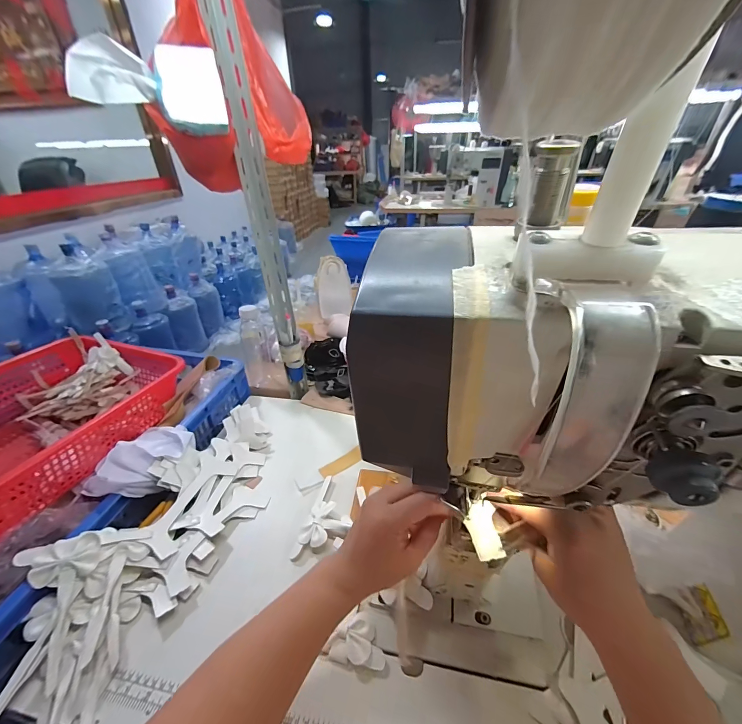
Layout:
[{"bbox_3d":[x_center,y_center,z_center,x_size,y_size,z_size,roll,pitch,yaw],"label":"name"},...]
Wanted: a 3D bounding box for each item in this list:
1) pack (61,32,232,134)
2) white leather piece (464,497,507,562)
[{"bbox_3d":[-0.275,-0.353,0.414,0.176,0.092,0.057,7,33,-10],"label":"pack"},{"bbox_3d":[0.099,0.145,0.289,0.027,0.005,0.052,2,40,6],"label":"white leather piece"}]

